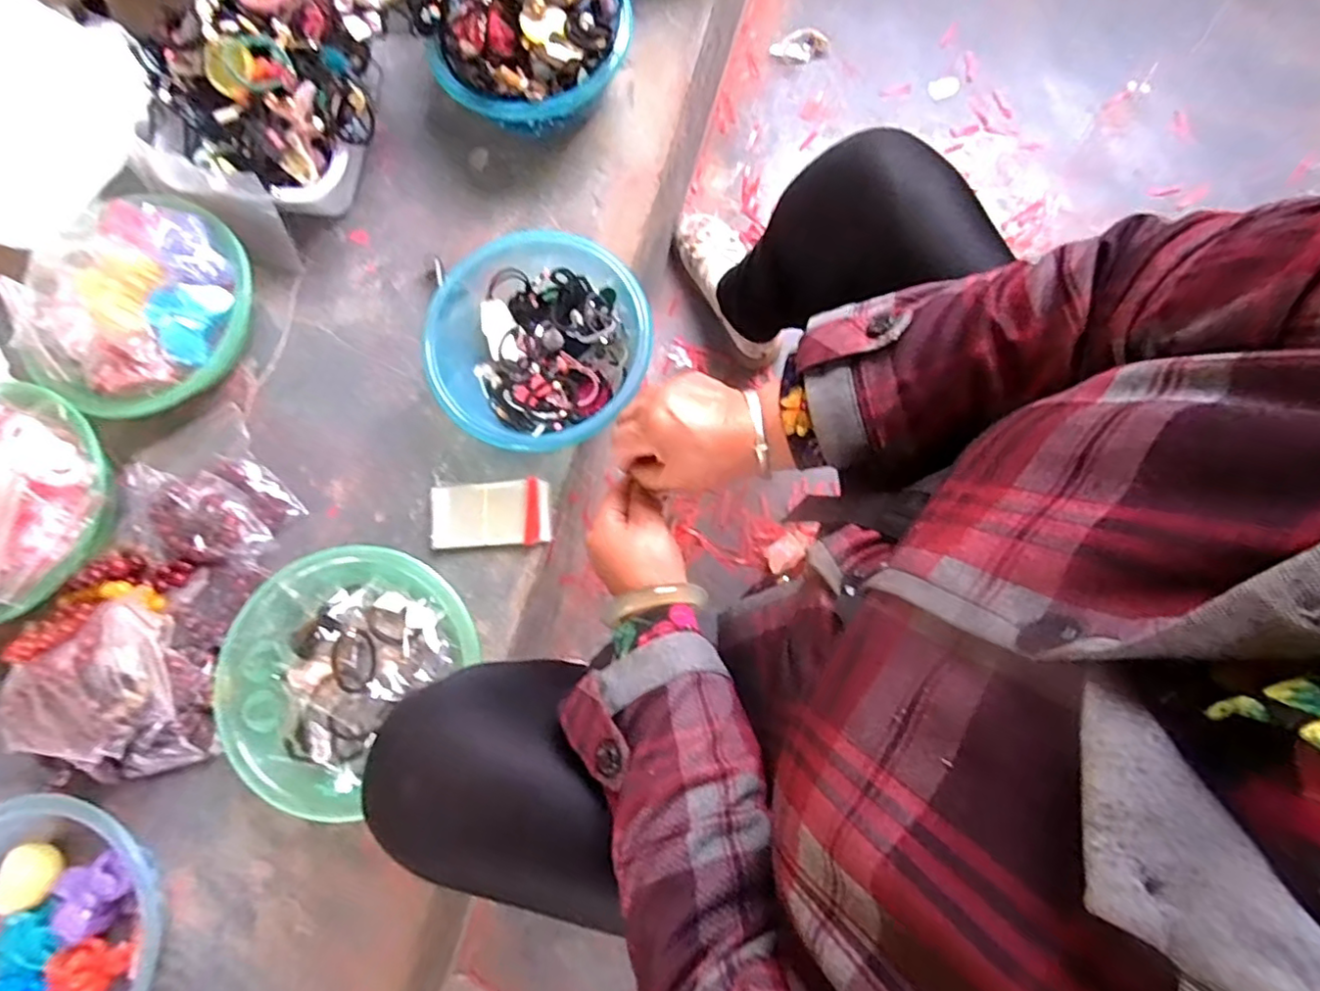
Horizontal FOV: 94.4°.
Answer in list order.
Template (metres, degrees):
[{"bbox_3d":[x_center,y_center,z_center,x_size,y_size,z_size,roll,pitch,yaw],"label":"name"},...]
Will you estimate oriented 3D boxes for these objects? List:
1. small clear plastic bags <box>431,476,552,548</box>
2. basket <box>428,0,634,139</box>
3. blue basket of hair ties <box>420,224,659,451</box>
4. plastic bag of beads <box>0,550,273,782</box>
[{"bbox_3d":[-0.179,0.021,0.651,0.120,0.019,0.068,-6,80,0],"label":"small clear plastic bags"},{"bbox_3d":[-0.151,-0.508,0.682,0.212,0.130,0.197,0,80,2],"label":"basket"},{"bbox_3d":[-0.131,-0.155,0.645,0.206,0.084,0.219,0,80,1],"label":"blue basket of hair ties"},{"bbox_3d":[-0.506,0.161,0.576,0.186,0.092,0.213,1,80,1],"label":"plastic bag of beads"}]

